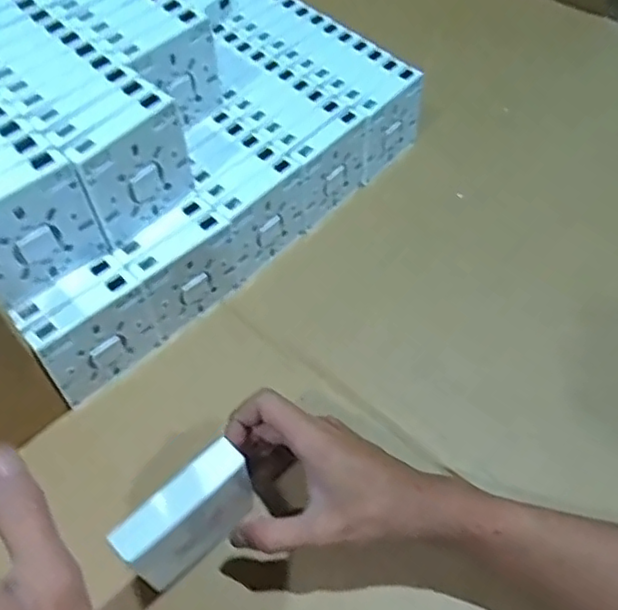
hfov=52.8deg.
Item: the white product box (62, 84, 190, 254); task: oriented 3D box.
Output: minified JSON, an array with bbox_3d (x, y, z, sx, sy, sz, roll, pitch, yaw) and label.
[{"bbox_3d":[-0.129,-0.099,0.456,0.025,0.083,0.086,36,64,25],"label":"white product box"}]

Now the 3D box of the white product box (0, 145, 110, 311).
[{"bbox_3d":[-0.190,-0.049,0.423,0.084,0.087,0.020,-39,62,-22],"label":"white product box"}]

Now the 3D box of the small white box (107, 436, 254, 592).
[{"bbox_3d":[-0.074,0.135,0.391,0.085,0.087,0.024,-39,61,-22],"label":"small white box"}]

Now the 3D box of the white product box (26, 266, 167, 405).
[{"bbox_3d":[-0.158,0.025,0.473,0.085,0.084,0.021,-37,61,-21],"label":"white product box"}]

